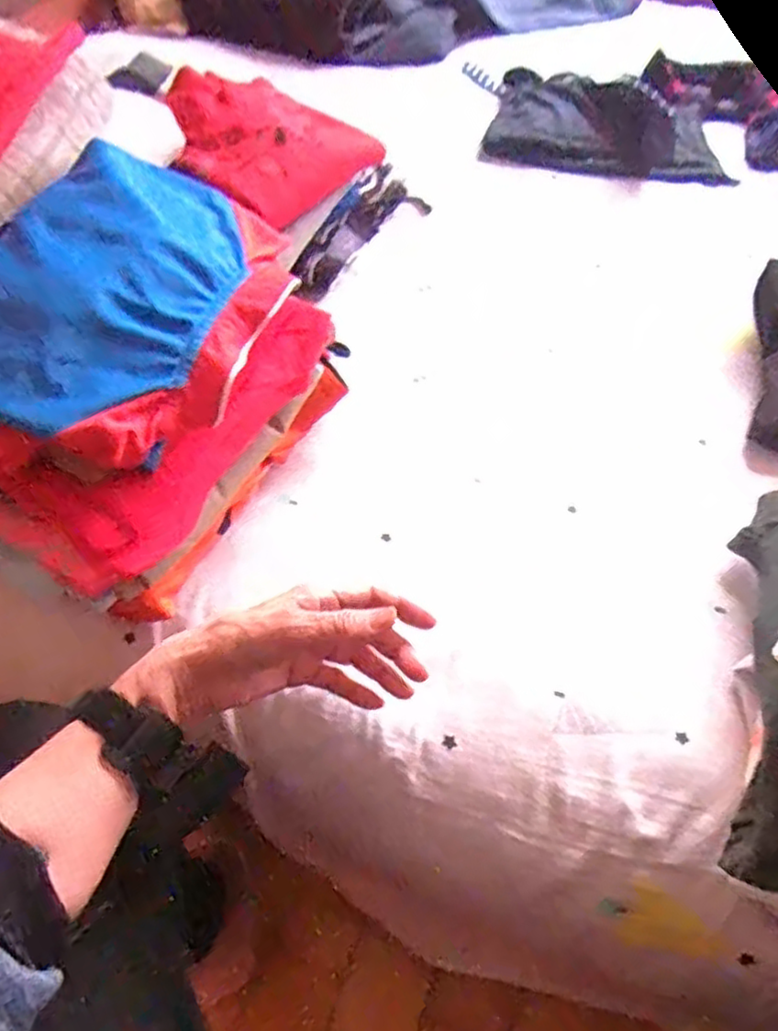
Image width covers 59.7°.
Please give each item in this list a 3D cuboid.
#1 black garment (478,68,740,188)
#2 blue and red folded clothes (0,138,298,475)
[{"bbox_3d":[0.306,-0.531,0.929,0.328,0.060,0.188,13,56,8],"label":"black garment"},{"bbox_3d":[-0.190,-0.152,0.477,0.195,0.073,0.252,17,56,11],"label":"blue and red folded clothes"}]

